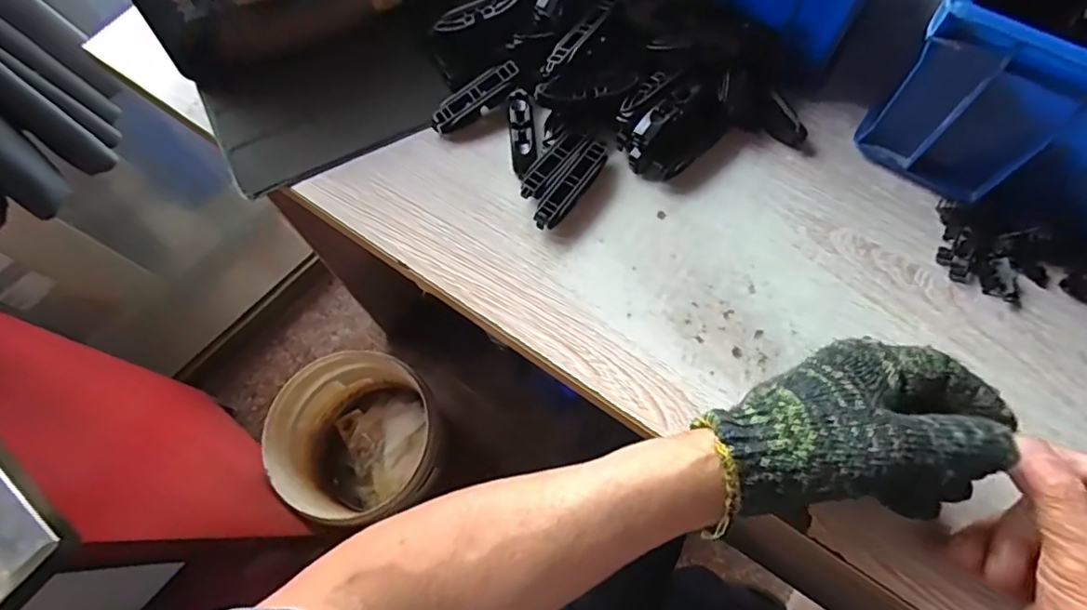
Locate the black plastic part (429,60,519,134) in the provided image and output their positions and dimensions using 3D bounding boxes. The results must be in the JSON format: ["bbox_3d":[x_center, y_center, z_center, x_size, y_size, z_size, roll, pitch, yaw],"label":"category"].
[{"bbox_3d":[-0.054,-0.162,0.435,0.077,0.018,0.017,-38,71,2],"label":"black plastic part"}]

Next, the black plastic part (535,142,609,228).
[{"bbox_3d":[0.021,-0.086,0.408,0.018,0.016,0.079,36,74,14],"label":"black plastic part"}]

